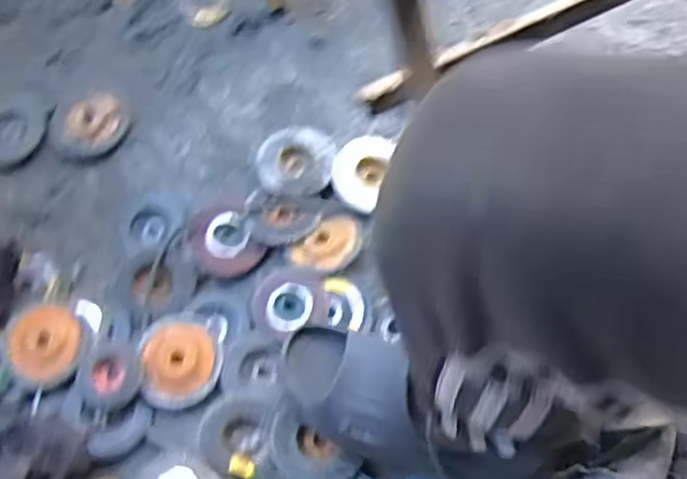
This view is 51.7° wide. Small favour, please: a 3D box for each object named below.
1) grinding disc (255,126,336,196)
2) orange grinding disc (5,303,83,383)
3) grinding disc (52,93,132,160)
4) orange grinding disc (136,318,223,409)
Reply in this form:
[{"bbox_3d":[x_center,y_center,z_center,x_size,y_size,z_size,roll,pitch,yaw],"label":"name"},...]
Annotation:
[{"bbox_3d":[-0.060,-0.098,0.878,0.093,0.010,0.093,-1,69,2],"label":"grinding disc"},{"bbox_3d":[-0.334,0.112,0.784,0.084,0.015,0.082,-1,69,2],"label":"orange grinding disc"},{"bbox_3d":[-0.322,-0.145,0.898,0.097,0.011,0.093,-1,69,2],"label":"grinding disc"},{"bbox_3d":[-0.181,0.135,0.782,0.087,0.013,0.093,-1,69,2],"label":"orange grinding disc"}]

